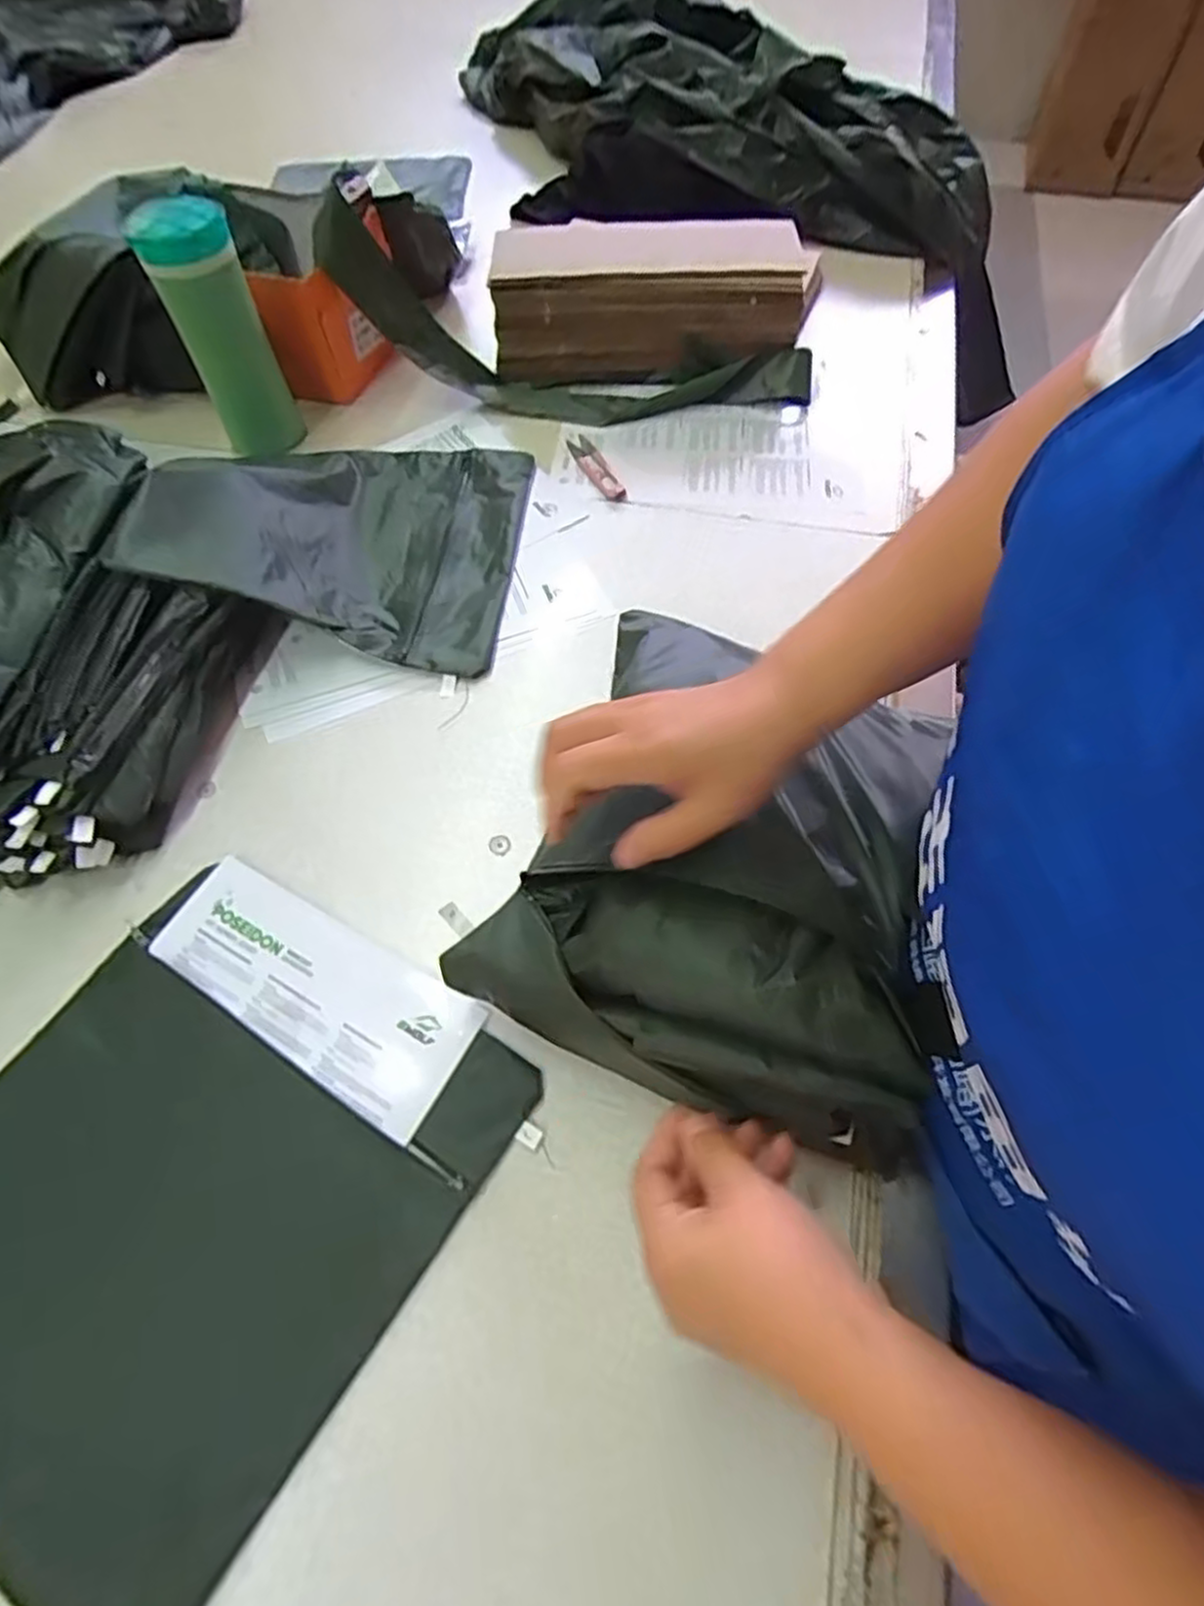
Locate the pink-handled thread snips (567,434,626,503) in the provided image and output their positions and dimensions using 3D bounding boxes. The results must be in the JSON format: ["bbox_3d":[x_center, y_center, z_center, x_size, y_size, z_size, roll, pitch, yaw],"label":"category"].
[{"bbox_3d":[-0.007,-0.310,0.679,0.023,0.005,0.101,-22,62,-10],"label":"pink-handled thread snips"}]

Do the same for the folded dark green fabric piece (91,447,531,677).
[{"bbox_3d":[-0.205,-0.236,0.602,0.269,0.055,0.267,14,53,-14],"label":"folded dark green fabric piece"}]

